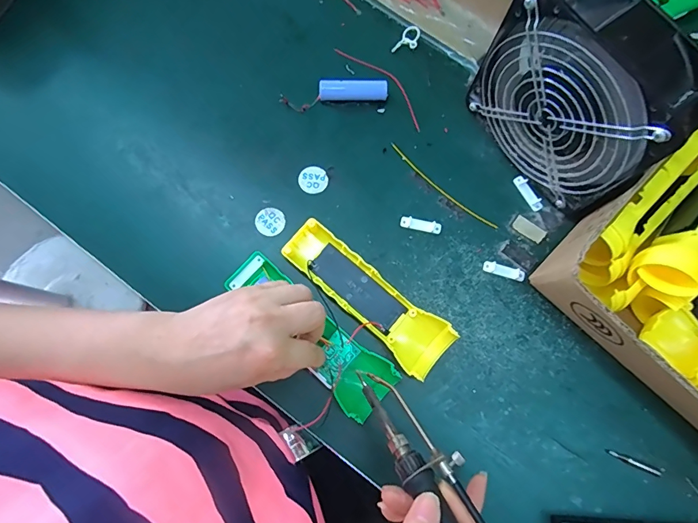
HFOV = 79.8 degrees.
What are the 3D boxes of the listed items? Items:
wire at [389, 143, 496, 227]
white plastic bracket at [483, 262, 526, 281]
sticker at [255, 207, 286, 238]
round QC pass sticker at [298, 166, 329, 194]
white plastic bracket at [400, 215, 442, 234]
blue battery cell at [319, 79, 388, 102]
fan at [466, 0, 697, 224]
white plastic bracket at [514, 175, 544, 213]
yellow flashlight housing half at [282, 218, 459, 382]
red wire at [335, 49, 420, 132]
[{"bbox_3d":[0.088,-0.070,0.398,0.127,0.004,0.008,40,79,9],"label":"wire"},{"bbox_3d":[0.141,0.009,0.380,0.038,0.004,0.010,17,77,4],"label":"white plastic bracket"},{"bbox_3d":[-0.073,-0.037,0.391,0.027,0.004,0.026,-42,89,-8],"label":"sticker"},{"bbox_3d":[-0.034,-0.078,0.397,0.027,0.004,0.026,0,76,0],"label":"round QC pass sticker"},{"bbox_3d":[0.067,-0.034,0.390,0.038,0.006,0.010,11,76,2],"label":"white plastic bracket"},{"bbox_3d":[0.004,-0.166,0.407,0.065,0.018,0.018,1,76,0],"label":"blue battery cell"},{"bbox_3d":[0.181,-0.128,0.334,0.059,0.149,0.151,-35,79,-8],"label":"fan"},{"bbox_3d":[0.171,-0.065,0.397,0.013,0.004,0.037,-26,78,-7],"label":"white plastic bracket"},{"bbox_3d":[0.016,0.030,0.365,0.163,0.023,0.049,43,80,9],"label":"yellow flashlight housing half"},{"bbox_3d":[0.037,-0.181,0.422,0.027,0.004,0.121,-42,80,-10],"label":"red wire"}]

